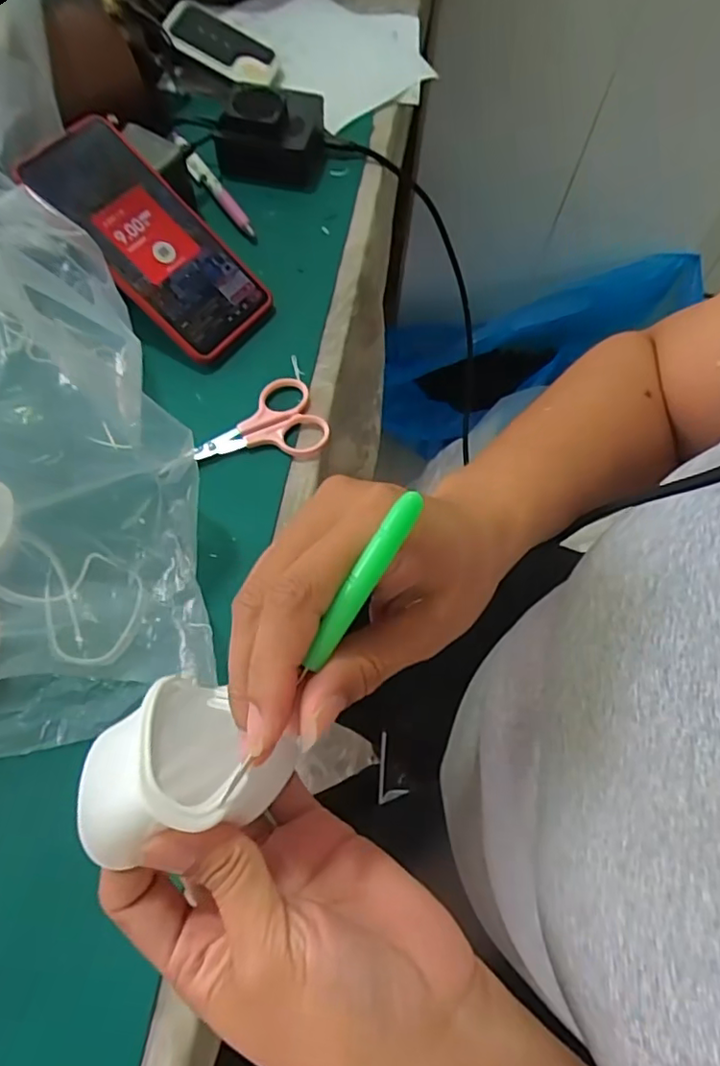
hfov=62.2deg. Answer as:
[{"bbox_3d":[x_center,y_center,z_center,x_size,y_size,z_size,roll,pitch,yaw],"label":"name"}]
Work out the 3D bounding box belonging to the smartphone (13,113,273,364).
[{"bbox_3d":[-0.140,-0.197,0.403,0.162,0.016,0.076,47,71,-12],"label":"smartphone"}]

